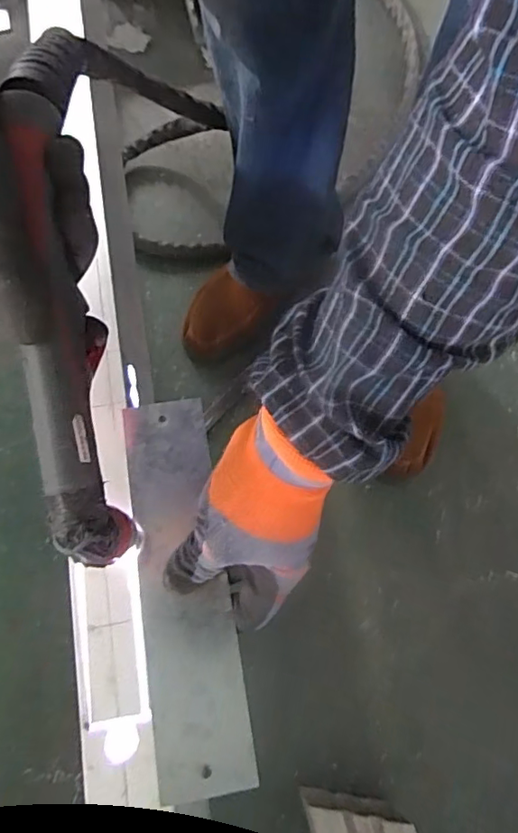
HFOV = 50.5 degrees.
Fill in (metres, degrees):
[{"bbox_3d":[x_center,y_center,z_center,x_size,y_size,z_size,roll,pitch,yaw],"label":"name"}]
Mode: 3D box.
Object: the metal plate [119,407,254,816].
[{"bbox_3d":[-0.051,0.106,0.361,0.058,0.009,0.244,-9,71,-4],"label":"metal plate"}]

